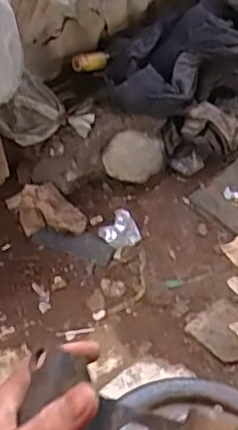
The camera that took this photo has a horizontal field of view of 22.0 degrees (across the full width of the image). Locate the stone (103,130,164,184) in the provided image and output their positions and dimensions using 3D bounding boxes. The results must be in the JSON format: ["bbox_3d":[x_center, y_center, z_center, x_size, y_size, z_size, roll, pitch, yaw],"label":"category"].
[{"bbox_3d":[0.026,-0.106,1.096,0.102,0.087,0.050,12,11,-4],"label":"stone"}]

